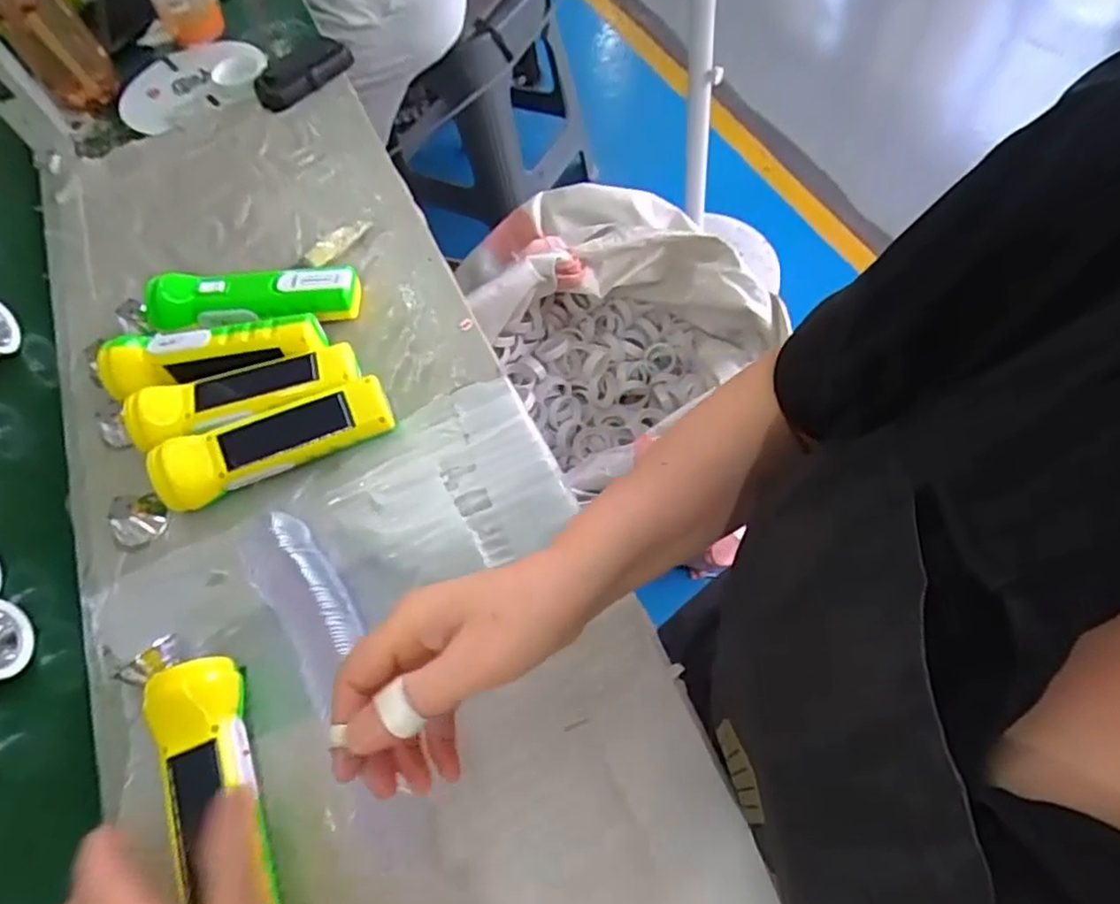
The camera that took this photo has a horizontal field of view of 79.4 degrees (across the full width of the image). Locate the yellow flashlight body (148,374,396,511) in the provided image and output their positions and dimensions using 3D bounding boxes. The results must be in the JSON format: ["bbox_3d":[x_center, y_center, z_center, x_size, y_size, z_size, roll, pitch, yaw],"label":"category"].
[{"bbox_3d":[-0.200,-0.009,0.479,0.160,0.049,0.043,-26,61,-5],"label":"yellow flashlight body"}]

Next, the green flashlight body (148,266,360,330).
[{"bbox_3d":[-0.248,-0.124,0.547,0.160,0.041,0.041,-9,61,4],"label":"green flashlight body"}]

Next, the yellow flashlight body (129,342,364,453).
[{"bbox_3d":[-0.231,-0.041,0.503,0.161,0.048,0.048,-20,61,-2],"label":"yellow flashlight body"}]

